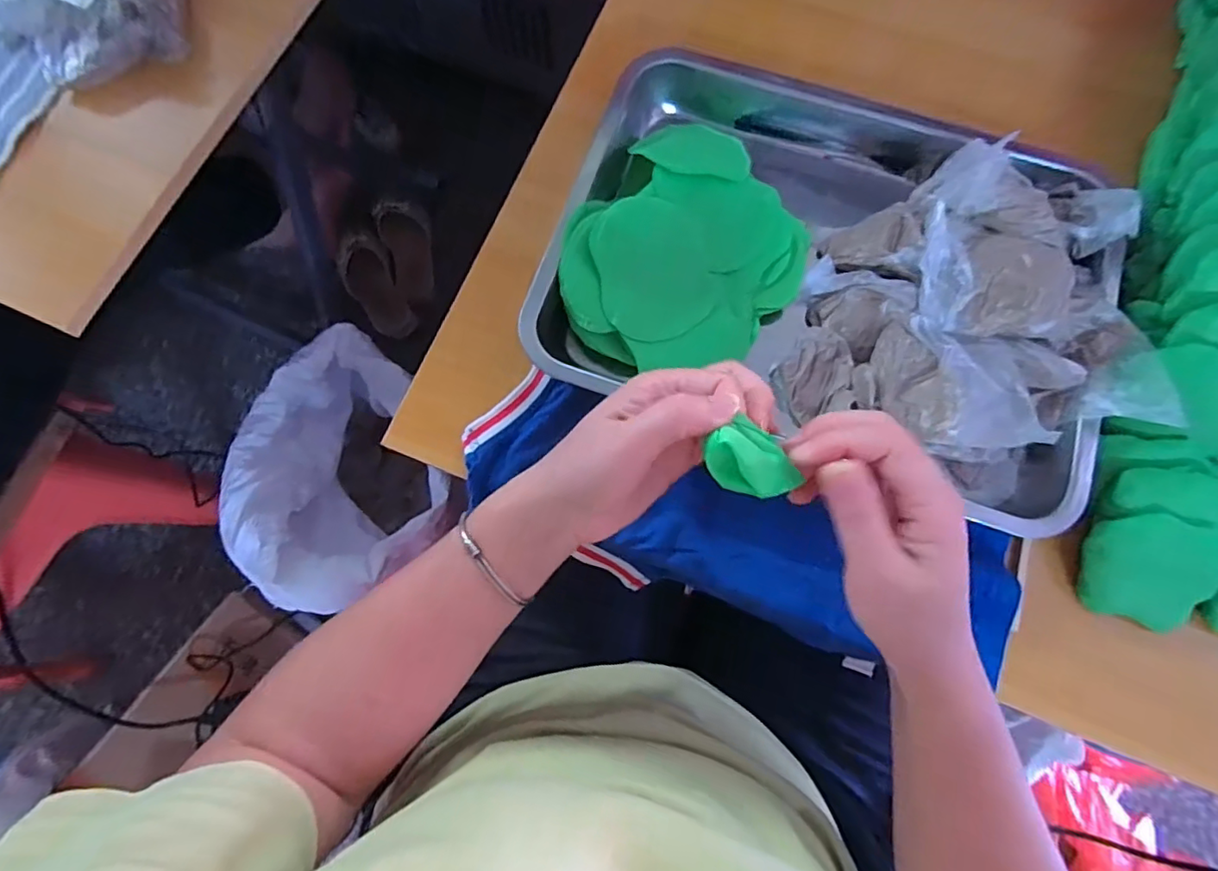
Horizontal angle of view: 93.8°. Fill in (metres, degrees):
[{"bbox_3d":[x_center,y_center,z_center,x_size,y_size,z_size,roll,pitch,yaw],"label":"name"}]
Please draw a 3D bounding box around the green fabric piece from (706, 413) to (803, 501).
[{"bbox_3d":[0.062,0.010,0.241,0.038,0.016,0.029,20,77,5],"label":"green fabric piece"}]

